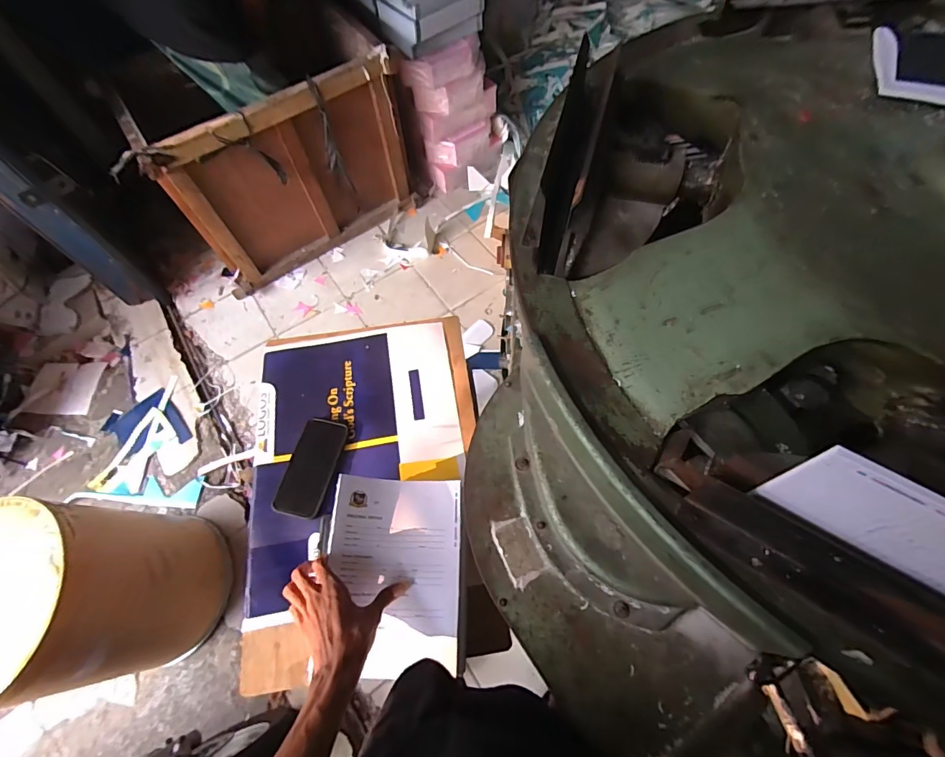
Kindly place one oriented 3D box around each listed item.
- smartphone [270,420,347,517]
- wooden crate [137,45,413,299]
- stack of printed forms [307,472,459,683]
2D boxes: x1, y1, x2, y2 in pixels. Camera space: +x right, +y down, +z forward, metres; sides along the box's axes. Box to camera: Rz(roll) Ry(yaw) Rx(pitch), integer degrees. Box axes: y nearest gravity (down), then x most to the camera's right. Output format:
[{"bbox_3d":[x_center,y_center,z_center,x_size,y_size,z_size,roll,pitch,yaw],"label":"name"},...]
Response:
[{"bbox_3d":[-0.288,0.156,0.778,0.091,0.013,0.173,10,65,7],"label":"smartphone"},{"bbox_3d":[-0.596,-0.709,1.610,0.837,0.618,0.090,-38,69,-15],"label":"wooden crate"},{"bbox_3d":[-0.107,0.260,0.598,0.177,0.027,0.241,4,63,-4],"label":"stack of printed forms"}]

